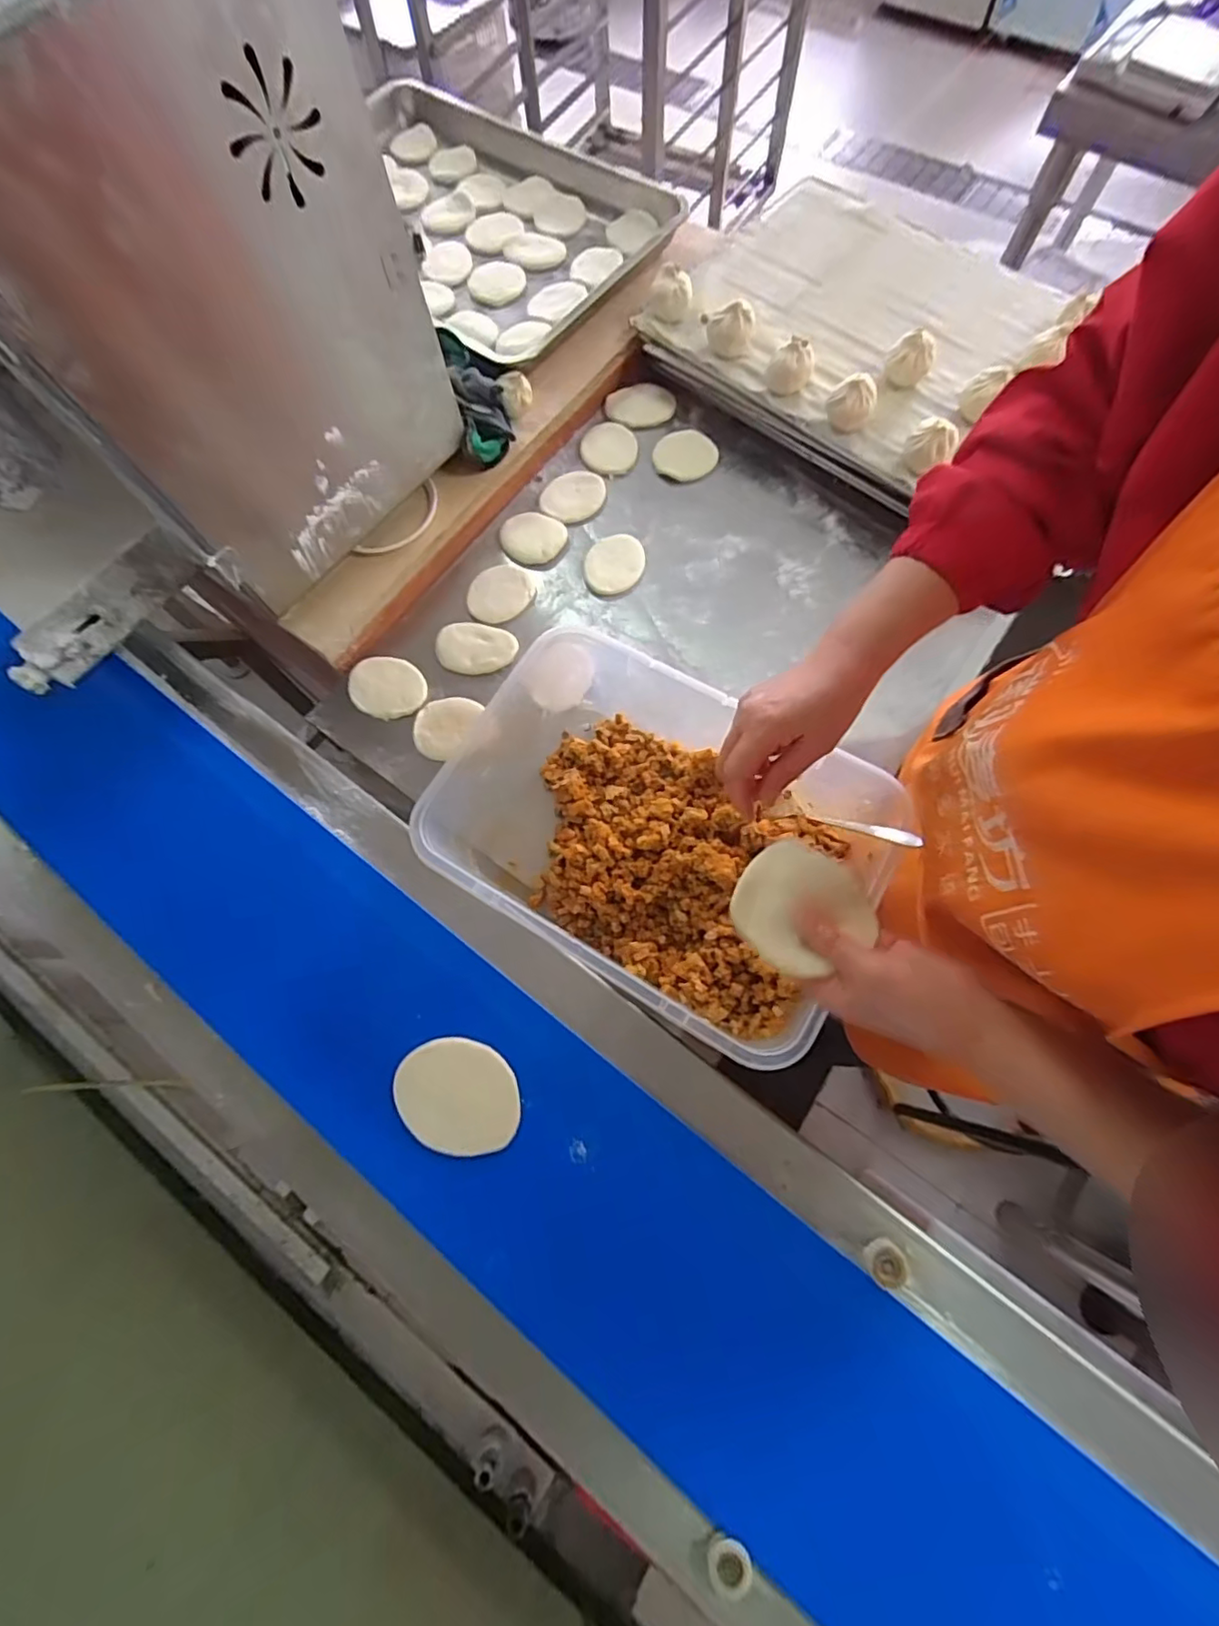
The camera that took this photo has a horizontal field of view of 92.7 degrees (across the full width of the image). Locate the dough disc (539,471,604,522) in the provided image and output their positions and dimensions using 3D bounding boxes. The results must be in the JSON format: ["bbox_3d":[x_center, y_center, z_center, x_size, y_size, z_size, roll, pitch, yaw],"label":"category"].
[{"bbox_3d":[-0.049,-0.422,0.775,0.086,0.013,0.067,-12,72,-2],"label":"dough disc"}]

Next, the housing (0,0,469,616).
[{"bbox_3d":[-0.309,-0.413,0.512,0.077,0.410,0.344,38,77,12],"label":"housing"}]

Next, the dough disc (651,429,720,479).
[{"bbox_3d":[0.105,-0.490,0.795,0.085,0.010,0.085,0,72,1],"label":"dough disc"}]

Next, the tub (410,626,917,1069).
[{"bbox_3d":[0.035,0.024,0.587,0.391,0.148,0.271,31,76,11],"label":"tub"}]

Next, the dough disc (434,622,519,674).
[{"bbox_3d":[-0.165,-0.201,0.714,0.101,0.014,0.066,11,73,5],"label":"dough disc"}]

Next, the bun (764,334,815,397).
[{"bbox_3d":[0.220,-0.544,0.708,0.049,0.039,0.046,0,72,1],"label":"bun"}]

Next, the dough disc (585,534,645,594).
[{"bbox_3d":[0.007,-0.321,0.745,0.073,0.008,0.089,10,73,5],"label":"dough disc"}]

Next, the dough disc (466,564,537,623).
[{"bbox_3d":[-0.137,-0.279,0.734,0.087,0.010,0.075,-19,73,-4],"label":"dough disc"}]

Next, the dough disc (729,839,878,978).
[{"bbox_3d":[0.135,0.068,0.411,0.091,0.012,0.085,0,71,0],"label":"dough disc"}]

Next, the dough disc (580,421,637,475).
[{"bbox_3d":[-0.001,-0.498,0.795,0.076,0.013,0.078,0,72,1],"label":"dough disc"}]

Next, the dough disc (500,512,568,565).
[{"bbox_3d":[-0.099,-0.362,0.761,0.083,0.007,0.078,0,72,1],"label":"dough disc"}]

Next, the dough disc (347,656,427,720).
[{"bbox_3d":[-0.268,-0.153,0.698,0.082,0.013,0.092,-32,74,-8],"label":"dough disc"}]

